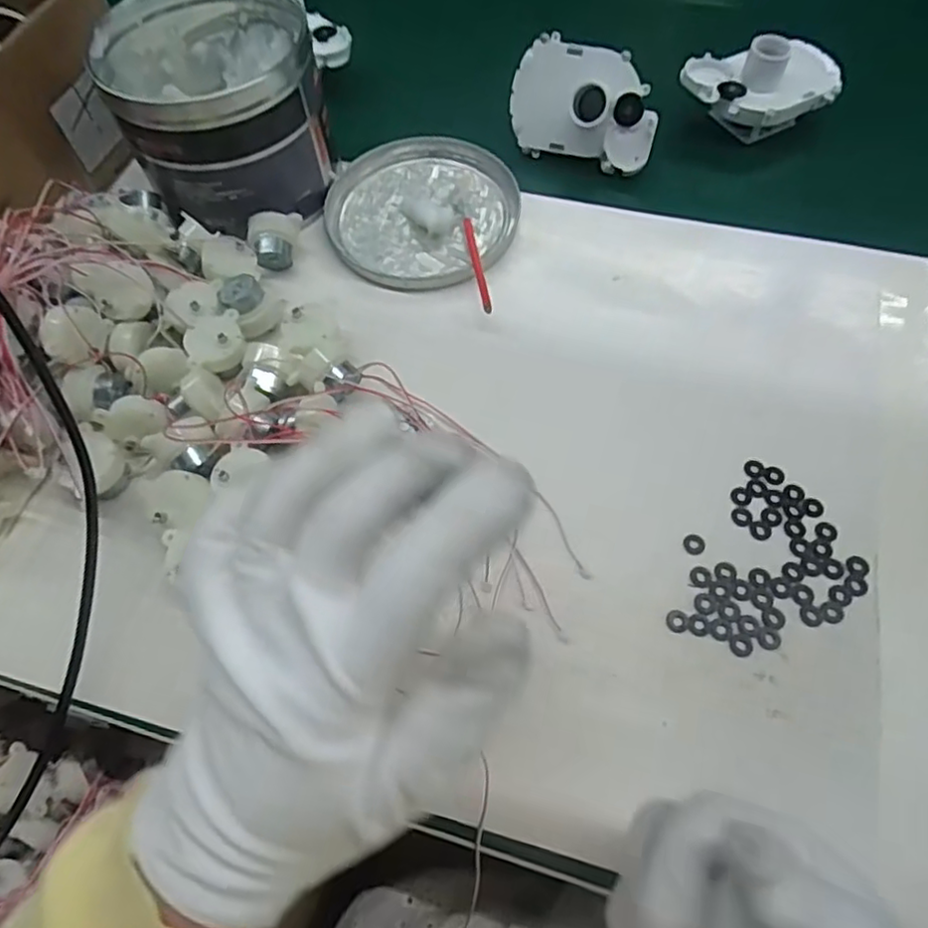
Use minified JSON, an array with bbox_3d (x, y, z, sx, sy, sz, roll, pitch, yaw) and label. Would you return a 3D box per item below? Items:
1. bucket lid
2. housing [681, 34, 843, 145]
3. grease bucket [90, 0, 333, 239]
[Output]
[{"bbox_3d":[-0.028,-0.175,0.433,0.128,0.018,0.129,-1,63,2],"label":"bucket lid"},{"bbox_3d":[0.210,-0.260,0.445,0.110,0.053,0.048,4,63,4],"label":"housing"},{"bbox_3d":[-0.158,-0.231,0.416,0.124,0.105,0.137,-18,64,-7],"label":"grease bucket"}]

